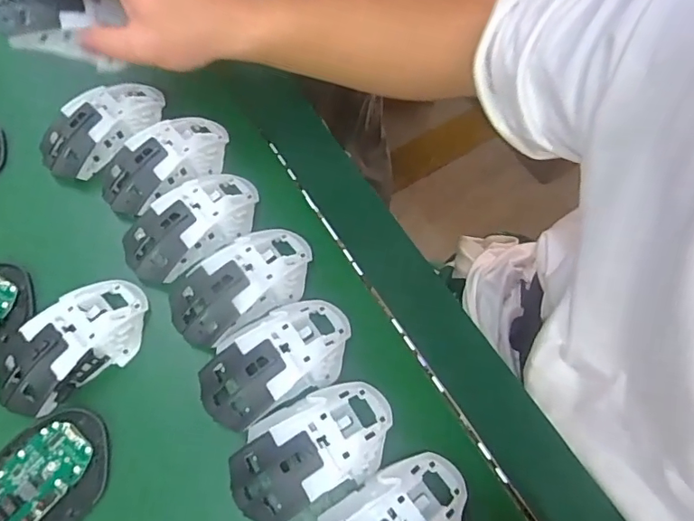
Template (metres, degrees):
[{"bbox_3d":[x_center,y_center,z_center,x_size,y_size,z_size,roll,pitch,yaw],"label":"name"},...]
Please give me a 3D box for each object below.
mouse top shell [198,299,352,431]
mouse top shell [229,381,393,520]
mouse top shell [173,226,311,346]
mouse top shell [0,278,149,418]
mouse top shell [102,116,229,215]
[{"bbox_3d":[-0.052,0.070,0.368,0.115,0.034,0.063,-28,68,-13],"label":"mouse top shell"},{"bbox_3d":[-0.023,0.125,0.342,0.114,0.030,0.067,-22,66,-10],"label":"mouse top shell"},{"bbox_3d":[-0.084,0.013,0.394,0.112,0.034,0.076,-24,67,-11],"label":"mouse top shell"},{"bbox_3d":[-0.205,0.061,0.375,0.115,0.034,0.062,-37,70,-16],"label":"mouse top shell"},{"bbox_3d":[-0.159,-0.088,0.440,0.114,0.032,0.057,-35,69,-15],"label":"mouse top shell"}]

